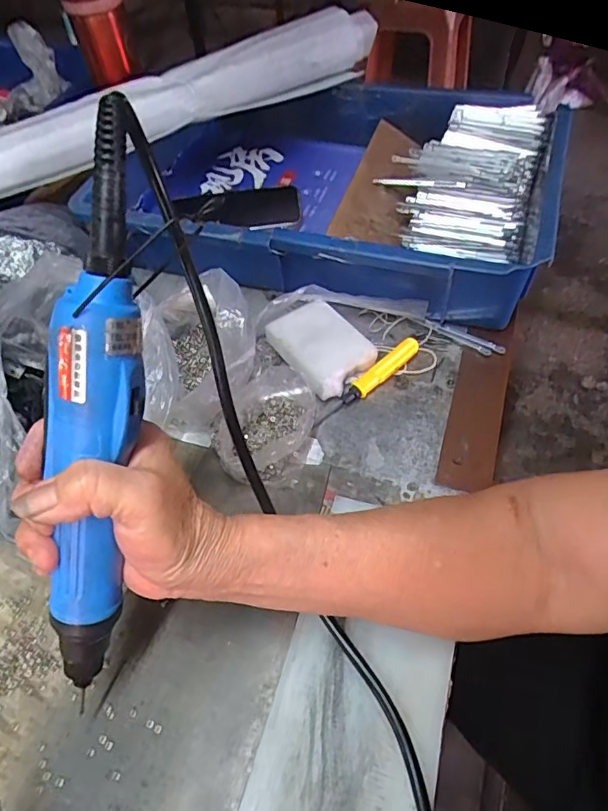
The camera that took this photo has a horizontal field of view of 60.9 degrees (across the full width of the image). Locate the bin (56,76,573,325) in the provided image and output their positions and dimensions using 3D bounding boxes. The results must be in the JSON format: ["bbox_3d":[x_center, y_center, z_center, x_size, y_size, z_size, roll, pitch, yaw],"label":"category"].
[{"bbox_3d":[0.023,-0.229,0.526,0.420,0.088,0.277,14,56,14],"label":"bin"}]

